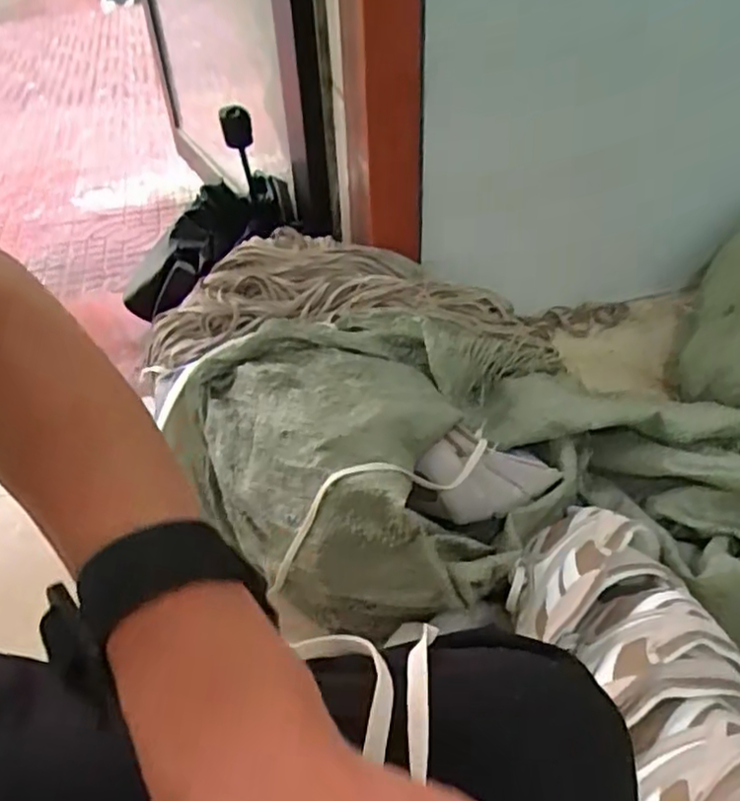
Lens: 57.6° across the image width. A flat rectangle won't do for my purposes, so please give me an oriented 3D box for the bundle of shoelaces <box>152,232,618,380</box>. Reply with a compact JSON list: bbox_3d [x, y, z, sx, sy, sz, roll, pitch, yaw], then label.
[{"bbox_3d":[-0.031,-0.128,0.897,0.530,0.083,0.219,1,42,5],"label":"bundle of shoelaces"}]

